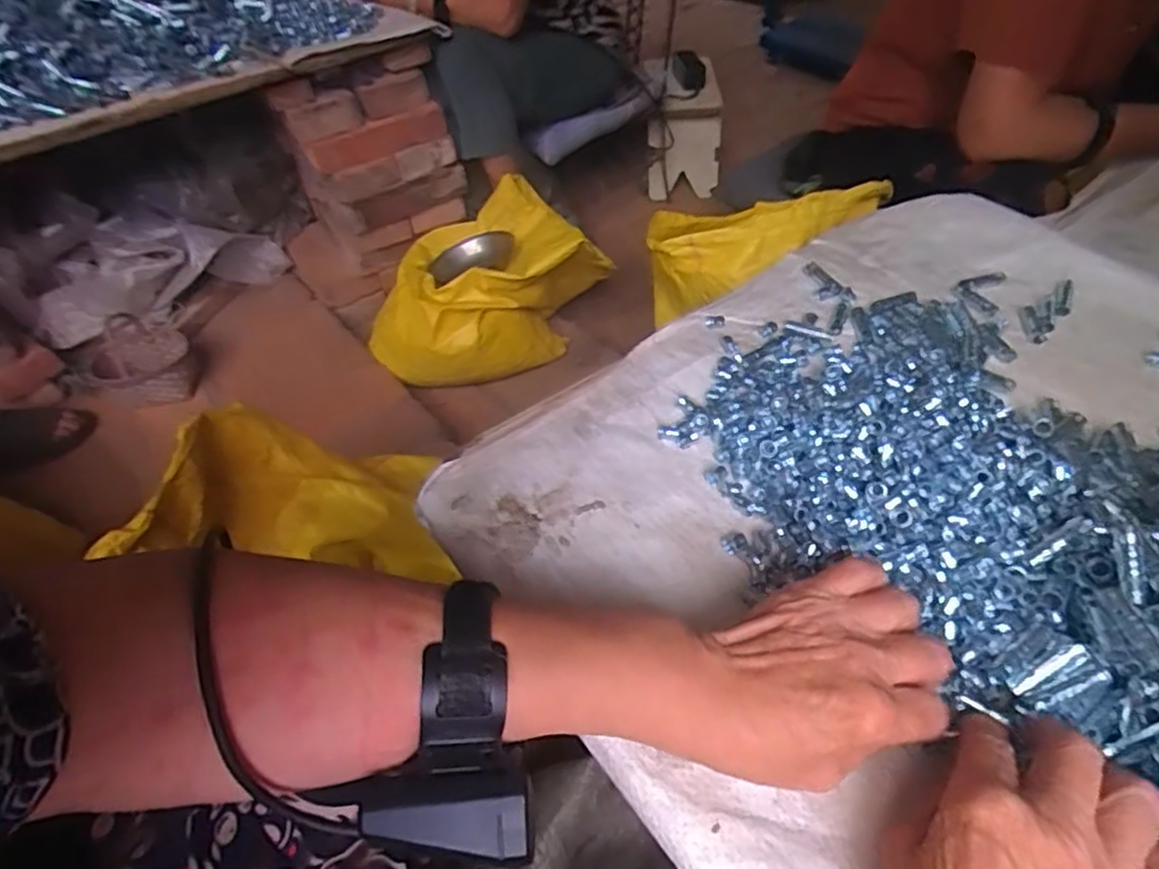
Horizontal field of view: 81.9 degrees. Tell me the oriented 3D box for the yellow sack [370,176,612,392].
[{"bbox_3d":[-0.166,-0.258,1.208,0.330,0.214,0.365,22,54,23],"label":"yellow sack"}]

